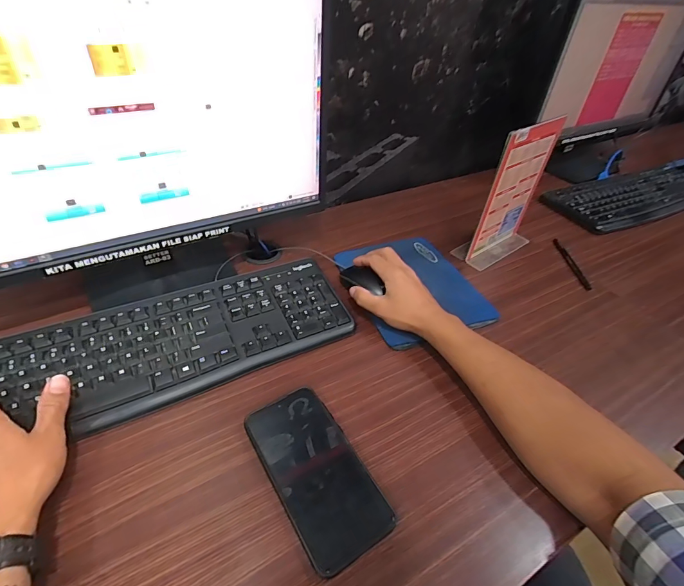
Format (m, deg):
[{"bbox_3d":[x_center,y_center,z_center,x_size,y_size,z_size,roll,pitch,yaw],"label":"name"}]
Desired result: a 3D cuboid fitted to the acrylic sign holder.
[{"bbox_3d":[0.270,-0.158,0.596,0.153,0.205,0.056,-28,51,-31],"label":"acrylic sign holder"}]

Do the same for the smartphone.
[{"bbox_3d":[-0.026,0.164,0.359,0.080,0.009,0.160,-26,53,-21],"label":"smartphone"}]

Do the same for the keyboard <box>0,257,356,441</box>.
[{"bbox_3d":[-0.202,0.058,0.453,0.424,0.029,0.157,-14,45,-20],"label":"keyboard"}]

